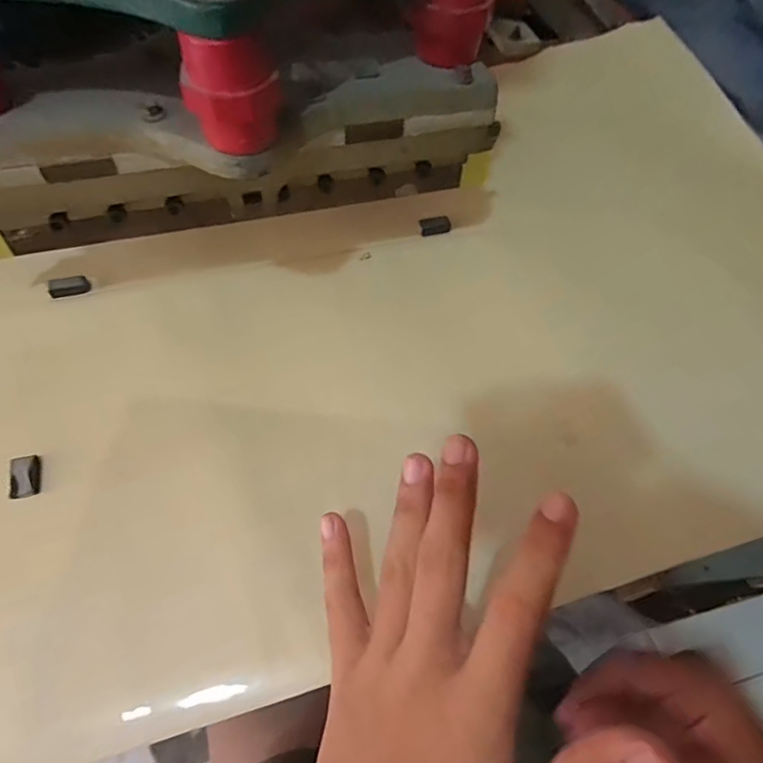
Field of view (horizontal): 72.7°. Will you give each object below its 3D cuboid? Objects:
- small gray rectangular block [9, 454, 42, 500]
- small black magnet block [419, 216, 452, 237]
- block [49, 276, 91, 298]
[{"bbox_3d":[-0.192,0.051,0.278,0.014,0.004,0.025,-16,61,-12],"label":"small gray rectangular block"},{"bbox_3d":[0.041,-0.118,0.390,0.023,0.006,0.012,-12,60,-10],"label":"small black magnet block"},{"bbox_3d":[-0.208,-0.063,0.347,0.024,0.009,0.010,-16,61,-12],"label":"block"}]

